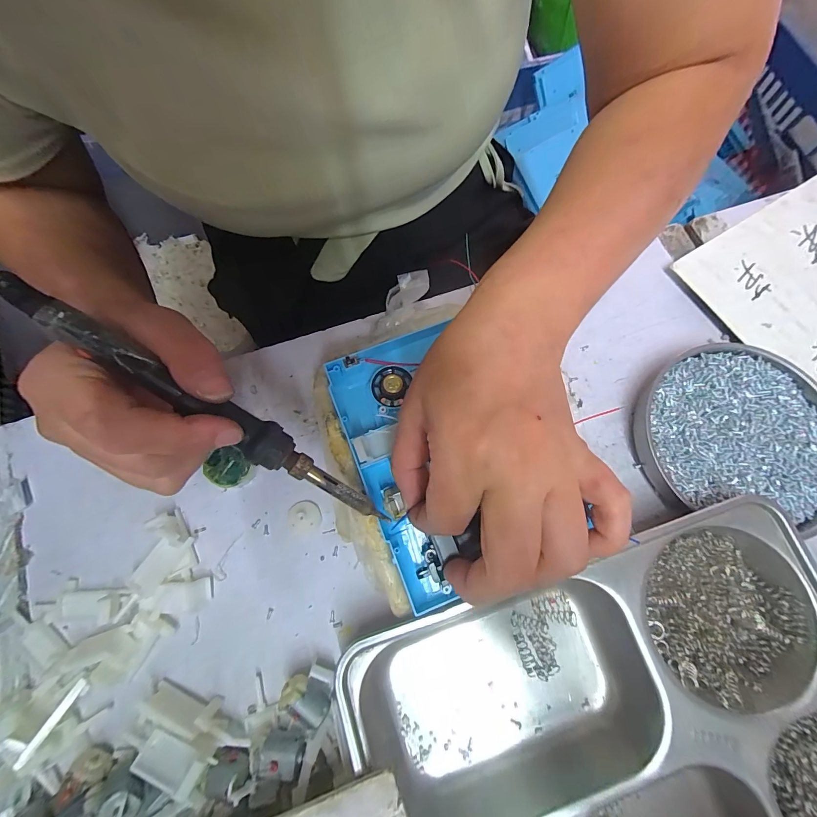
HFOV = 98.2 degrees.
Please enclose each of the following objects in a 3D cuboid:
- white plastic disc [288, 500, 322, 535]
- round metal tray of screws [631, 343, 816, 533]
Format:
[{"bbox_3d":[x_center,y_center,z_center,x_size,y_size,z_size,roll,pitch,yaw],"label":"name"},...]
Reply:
[{"bbox_3d":[-0.074,0.076,0.247,0.023,0.006,0.021,0,74,0],"label":"white plastic disc"},{"bbox_3d":[0.234,0.014,0.256,0.133,0.019,0.122,0,74,0],"label":"round metal tray of screws"}]

